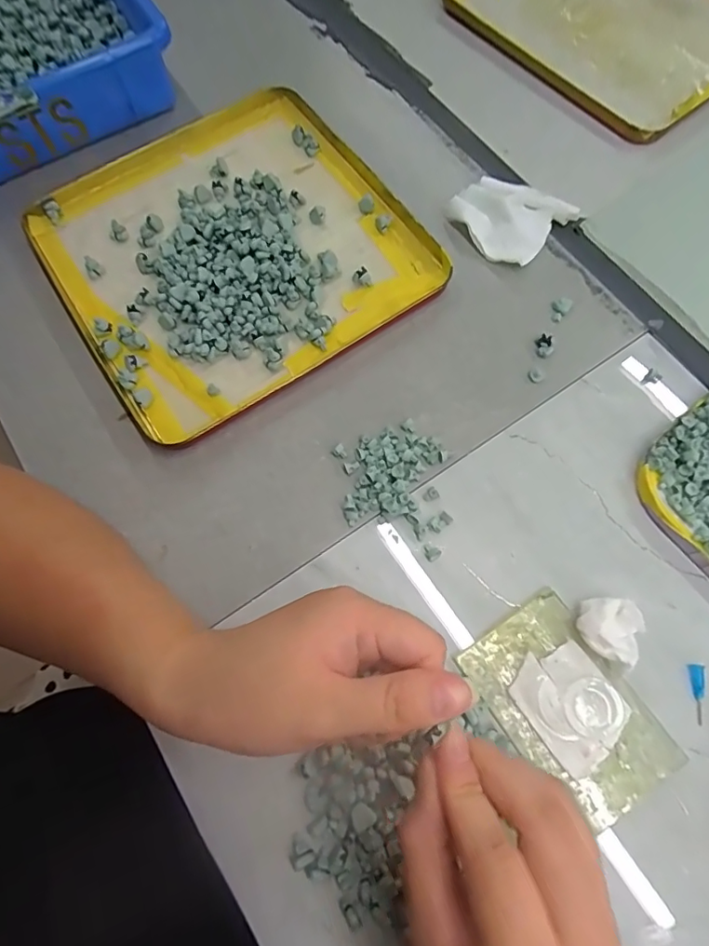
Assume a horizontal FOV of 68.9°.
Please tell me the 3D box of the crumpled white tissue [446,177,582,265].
[{"bbox_3d":[0.112,-0.190,0.382,0.075,0.013,0.067,39,75,13],"label":"crumpled white tissue"}]

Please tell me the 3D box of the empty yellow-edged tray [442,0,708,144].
[{"bbox_3d":[0.220,-0.396,0.444,0.219,0.015,0.240,-38,74,-12],"label":"empty yellow-edged tray"}]

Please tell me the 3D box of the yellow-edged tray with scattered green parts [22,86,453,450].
[{"bbox_3d":[-0.089,-0.168,0.381,0.246,0.016,0.246,-32,73,-10],"label":"yellow-edged tray with scattered green parts"}]

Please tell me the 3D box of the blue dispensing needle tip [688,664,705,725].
[{"bbox_3d":[0.185,0.119,0.278,0.007,0.004,0.030,5,70,3],"label":"blue dispensing needle tip"}]

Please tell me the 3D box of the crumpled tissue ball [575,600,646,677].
[{"bbox_3d":[0.138,0.085,0.281,0.030,0.020,0.034,25,72,9],"label":"crumpled tissue ball"}]

